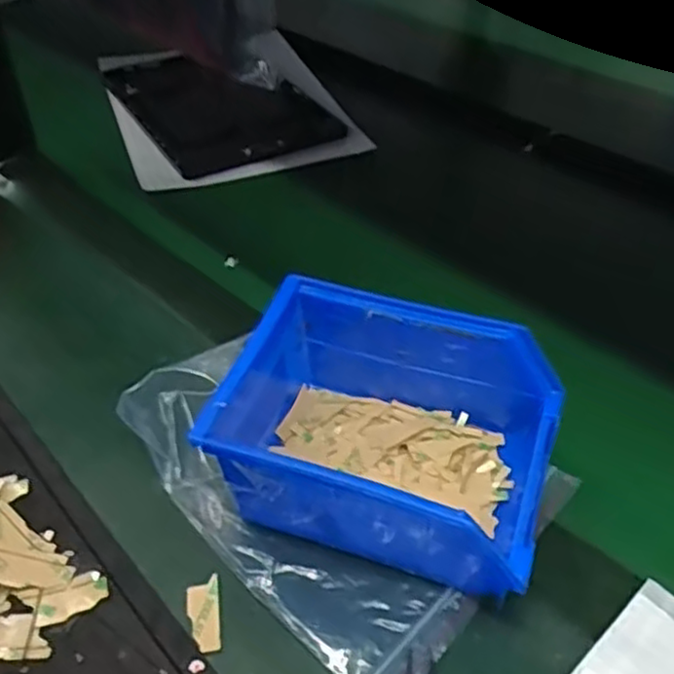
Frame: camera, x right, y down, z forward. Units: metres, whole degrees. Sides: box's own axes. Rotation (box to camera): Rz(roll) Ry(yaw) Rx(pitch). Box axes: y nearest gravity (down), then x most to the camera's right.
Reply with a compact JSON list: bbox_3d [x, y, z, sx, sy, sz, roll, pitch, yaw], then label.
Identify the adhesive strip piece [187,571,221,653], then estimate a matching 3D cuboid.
[{"bbox_3d":[-0.059,0.122,0.315,0.014,0.004,0.035,-6,42,-9],"label":"adhesive strip piece"}]

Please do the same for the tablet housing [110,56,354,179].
[{"bbox_3d":[-0.120,-0.236,0.724,0.160,0.015,0.272,-21,46,-23],"label":"tablet housing"}]

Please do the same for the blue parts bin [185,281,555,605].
[{"bbox_3d":[0.027,0.046,0.331,0.137,0.083,0.112,15,44,15],"label":"blue parts bin"}]

